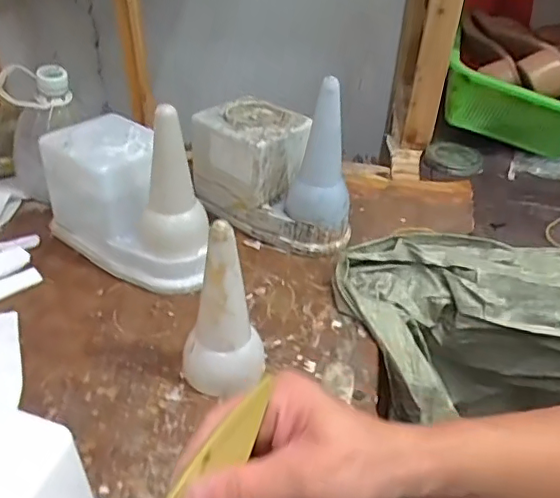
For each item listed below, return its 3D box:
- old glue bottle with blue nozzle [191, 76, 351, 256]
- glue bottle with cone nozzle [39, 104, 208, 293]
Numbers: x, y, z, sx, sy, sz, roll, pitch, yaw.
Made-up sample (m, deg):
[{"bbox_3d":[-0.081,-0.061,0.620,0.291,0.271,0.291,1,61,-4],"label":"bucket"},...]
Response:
[{"bbox_3d":[-0.005,-0.100,0.640,0.198,0.151,0.093,33,45,33],"label":"old glue bottle with blue nozzle"},{"bbox_3d":[-0.156,-0.059,0.575,0.109,0.150,0.196,-21,44,-30],"label":"glue bottle with cone nozzle"}]

